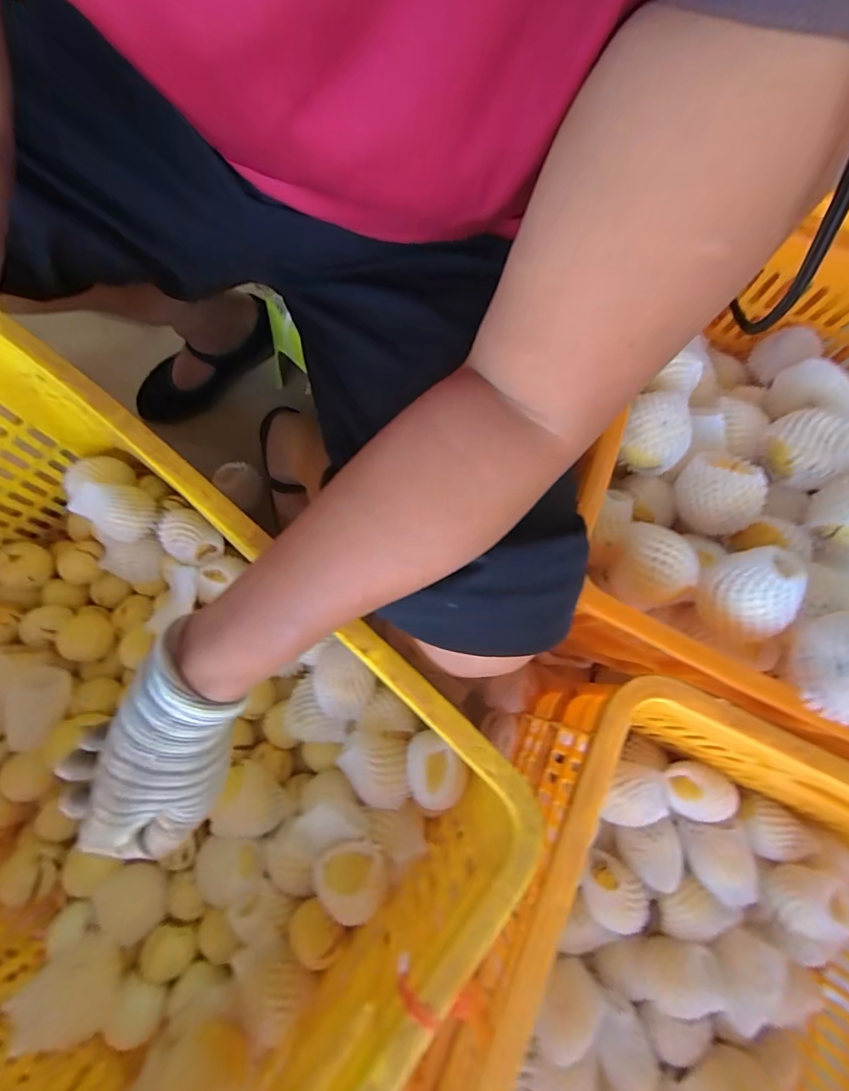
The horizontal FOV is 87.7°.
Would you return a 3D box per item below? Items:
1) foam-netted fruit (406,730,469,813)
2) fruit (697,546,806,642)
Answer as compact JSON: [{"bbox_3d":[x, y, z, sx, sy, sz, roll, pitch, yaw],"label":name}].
[{"bbox_3d":[0.009,0.195,0.388,0.049,0.055,0.059,-9,74,-3],"label":"foam-netted fruit"},{"bbox_3d":[0.243,0.034,0.324,0.059,0.056,0.064,0,73,-1],"label":"fruit"}]

